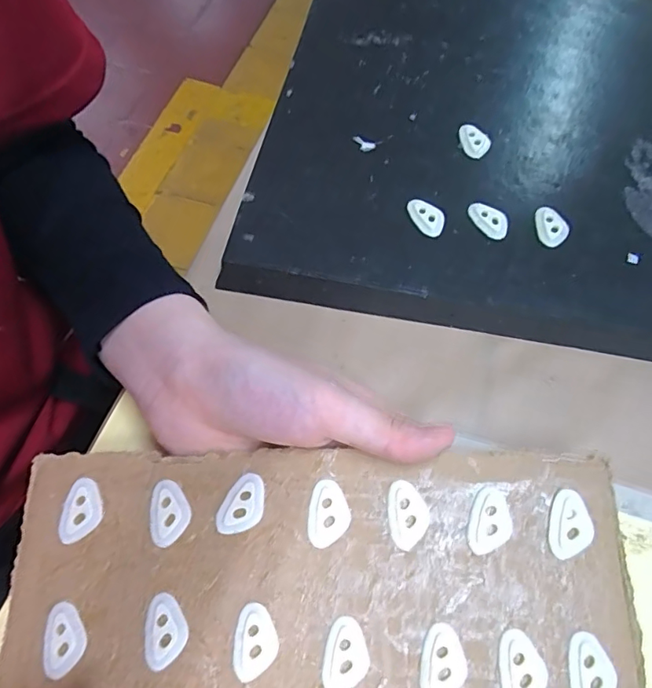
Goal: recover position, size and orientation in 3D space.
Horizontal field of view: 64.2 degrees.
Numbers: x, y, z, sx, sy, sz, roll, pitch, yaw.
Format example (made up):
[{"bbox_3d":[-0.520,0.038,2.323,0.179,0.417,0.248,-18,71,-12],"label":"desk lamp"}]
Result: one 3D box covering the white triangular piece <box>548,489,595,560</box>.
[{"bbox_3d":[0.097,0.072,0.206,0.017,0.005,0.025,13,66,8],"label":"white triangular piece"}]

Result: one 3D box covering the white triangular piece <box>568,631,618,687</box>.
[{"bbox_3d":[0.098,0.120,0.189,0.016,0.004,0.026,5,65,4],"label":"white triangular piece"}]

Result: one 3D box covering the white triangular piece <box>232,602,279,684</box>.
[{"bbox_3d":[-0.027,0.115,0.199,0.017,0.004,0.026,6,65,6],"label":"white triangular piece"}]

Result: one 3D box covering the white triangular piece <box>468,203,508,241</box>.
[{"bbox_3d":[0.090,-0.069,0.285,0.013,0.004,0.025,-35,68,-12],"label":"white triangular piece"}]

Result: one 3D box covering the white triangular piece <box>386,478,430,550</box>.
[{"bbox_3d":[0.034,0.069,0.211,0.016,0.004,0.025,-7,65,-2],"label":"white triangular piece"}]

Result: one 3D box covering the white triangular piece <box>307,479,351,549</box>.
[{"bbox_3d":[0.001,0.070,0.214,0.017,0.004,0.025,3,65,3],"label":"white triangular piece"}]

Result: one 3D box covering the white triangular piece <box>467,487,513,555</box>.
[{"bbox_3d":[0.066,0.072,0.209,0.016,0.004,0.025,13,66,8],"label":"white triangular piece"}]

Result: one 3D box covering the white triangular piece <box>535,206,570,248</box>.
[{"bbox_3d":[0.123,-0.065,0.282,0.017,0.004,0.023,-3,65,2],"label":"white triangular piece"}]

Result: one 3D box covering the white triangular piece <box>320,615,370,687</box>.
[{"bbox_3d":[0.008,0.118,0.196,0.017,0.004,0.026,13,66,9],"label":"white triangular piece"}]

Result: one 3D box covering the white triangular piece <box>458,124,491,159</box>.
[{"bbox_3d":[0.089,-0.122,0.310,0.014,0.006,0.023,-20,65,-6],"label":"white triangular piece"}]

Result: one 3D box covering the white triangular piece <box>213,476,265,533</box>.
[{"bbox_3d":[-0.034,0.067,0.216,0.017,0.004,0.025,20,67,11],"label":"white triangular piece"}]

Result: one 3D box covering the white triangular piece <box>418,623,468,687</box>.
[{"bbox_3d":[0.044,0.119,0.193,0.017,0.004,0.026,13,66,10],"label":"white triangular piece"}]

